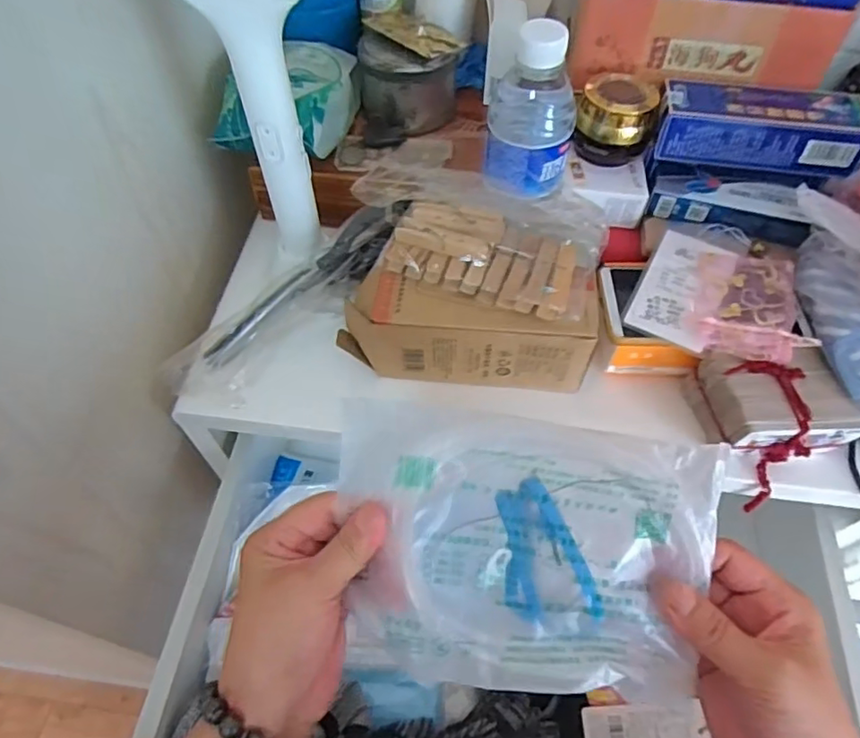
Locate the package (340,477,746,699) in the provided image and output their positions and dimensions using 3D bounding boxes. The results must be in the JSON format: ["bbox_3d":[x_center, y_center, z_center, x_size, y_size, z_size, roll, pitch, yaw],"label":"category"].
[{"bbox_3d":[0.045,0.093,0.302,0.189,0.019,0.127,7,84,3],"label":"package"}]

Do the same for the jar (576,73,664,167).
[{"bbox_3d":[0.154,-0.206,0.486,0.063,0.059,0.063,0,57,0],"label":"jar"}]

